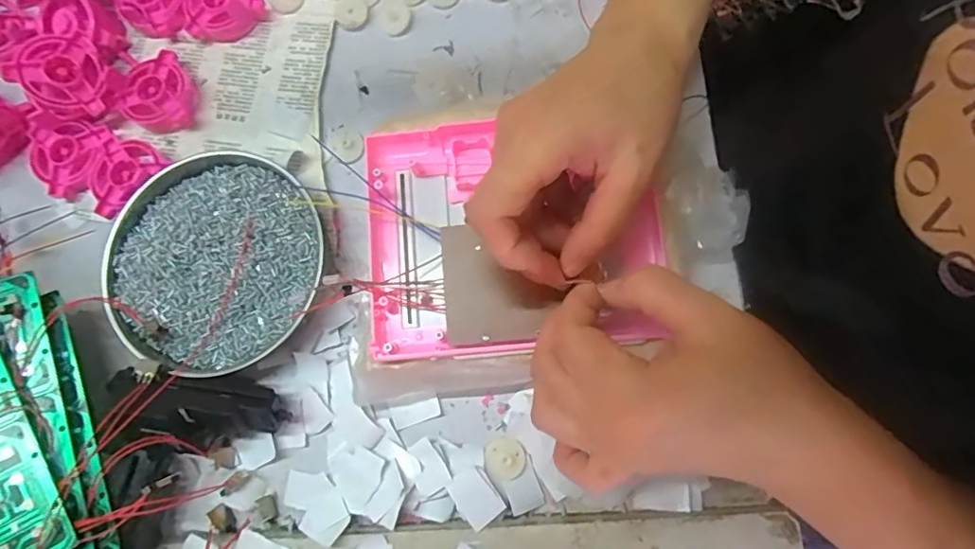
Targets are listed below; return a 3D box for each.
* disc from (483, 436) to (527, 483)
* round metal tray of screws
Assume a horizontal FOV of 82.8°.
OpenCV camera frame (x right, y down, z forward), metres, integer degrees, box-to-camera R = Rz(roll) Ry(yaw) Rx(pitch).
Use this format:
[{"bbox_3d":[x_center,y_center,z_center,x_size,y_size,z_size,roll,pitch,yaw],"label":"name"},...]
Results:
[{"bbox_3d":[0.010,0.107,0.319,0.024,0.008,0.024,-1,78,3],"label":"disc"},{"bbox_3d":[-0.168,-0.009,0.342,0.124,0.019,0.133,-1,78,3],"label":"round metal tray of screws"}]

